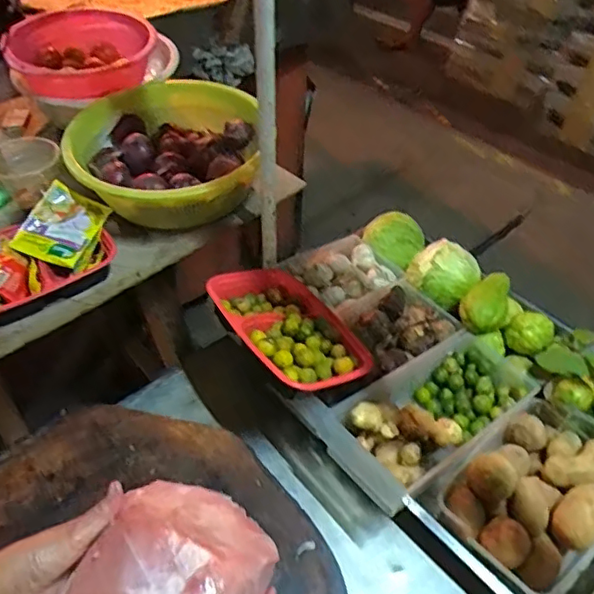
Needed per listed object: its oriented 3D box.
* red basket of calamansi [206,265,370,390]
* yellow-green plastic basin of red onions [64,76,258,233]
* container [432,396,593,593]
[{"bbox_3d":[-0.012,0.046,0.760,0.157,0.052,0.207,-11,43,-37],"label":"red basket of calamansi"},{"bbox_3d":[-0.191,-0.208,0.885,0.260,0.093,0.266,0,48,0],"label":"yellow-green plastic basin of red onions"},{"bbox_3d":[0.287,0.231,0.709,0.217,0.080,0.165,-32,55,-25],"label":"container"}]

